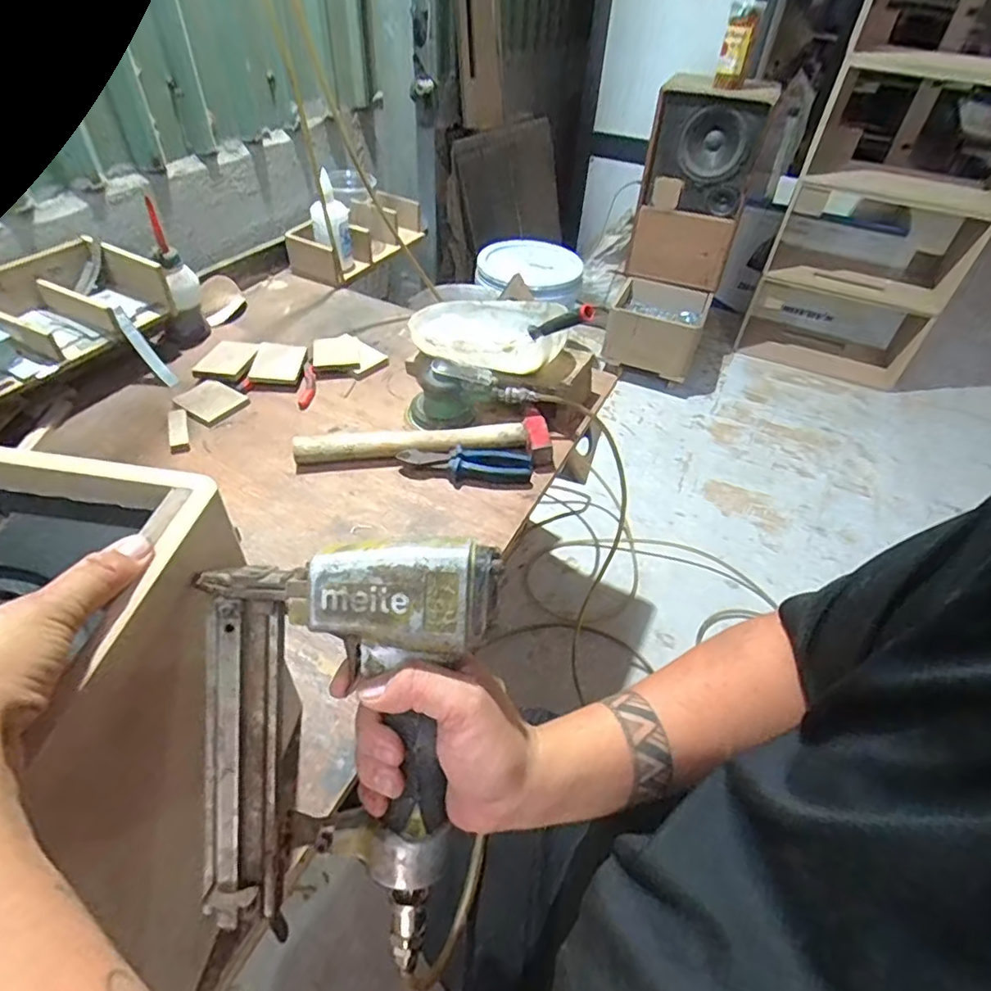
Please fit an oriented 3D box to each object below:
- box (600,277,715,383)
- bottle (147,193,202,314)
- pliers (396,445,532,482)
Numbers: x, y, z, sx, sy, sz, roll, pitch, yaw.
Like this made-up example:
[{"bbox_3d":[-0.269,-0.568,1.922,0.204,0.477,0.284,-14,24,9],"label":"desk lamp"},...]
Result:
[{"bbox_3d":[0.504,-0.522,1.804,0.289,0.194,0.258,14,45,9],"label":"box"},{"bbox_3d":[-0.496,-0.361,0.881,0.045,0.148,0.061,-5,45,-9],"label":"bottle"},{"bbox_3d":[-0.039,-0.042,0.775,0.174,0.028,0.050,0,45,-5],"label":"pliers"}]

